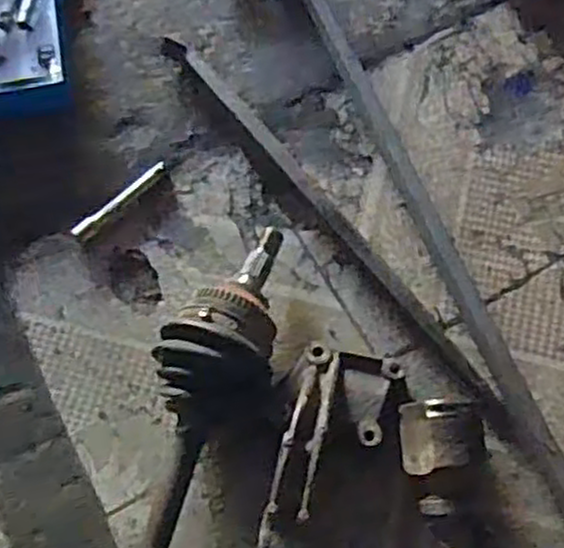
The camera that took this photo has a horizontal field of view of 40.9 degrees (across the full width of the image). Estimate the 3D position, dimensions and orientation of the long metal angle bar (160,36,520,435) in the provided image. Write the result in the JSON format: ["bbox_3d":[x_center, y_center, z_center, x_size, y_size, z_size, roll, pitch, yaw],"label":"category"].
[{"bbox_3d":[0.048,-0.065,0.792,0.030,0.026,0.548,-35,74,-13],"label":"long metal angle bar"}]

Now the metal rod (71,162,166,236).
[{"bbox_3d":[-0.176,-0.081,0.819,0.123,0.008,0.014,-42,75,-15],"label":"metal rod"}]

